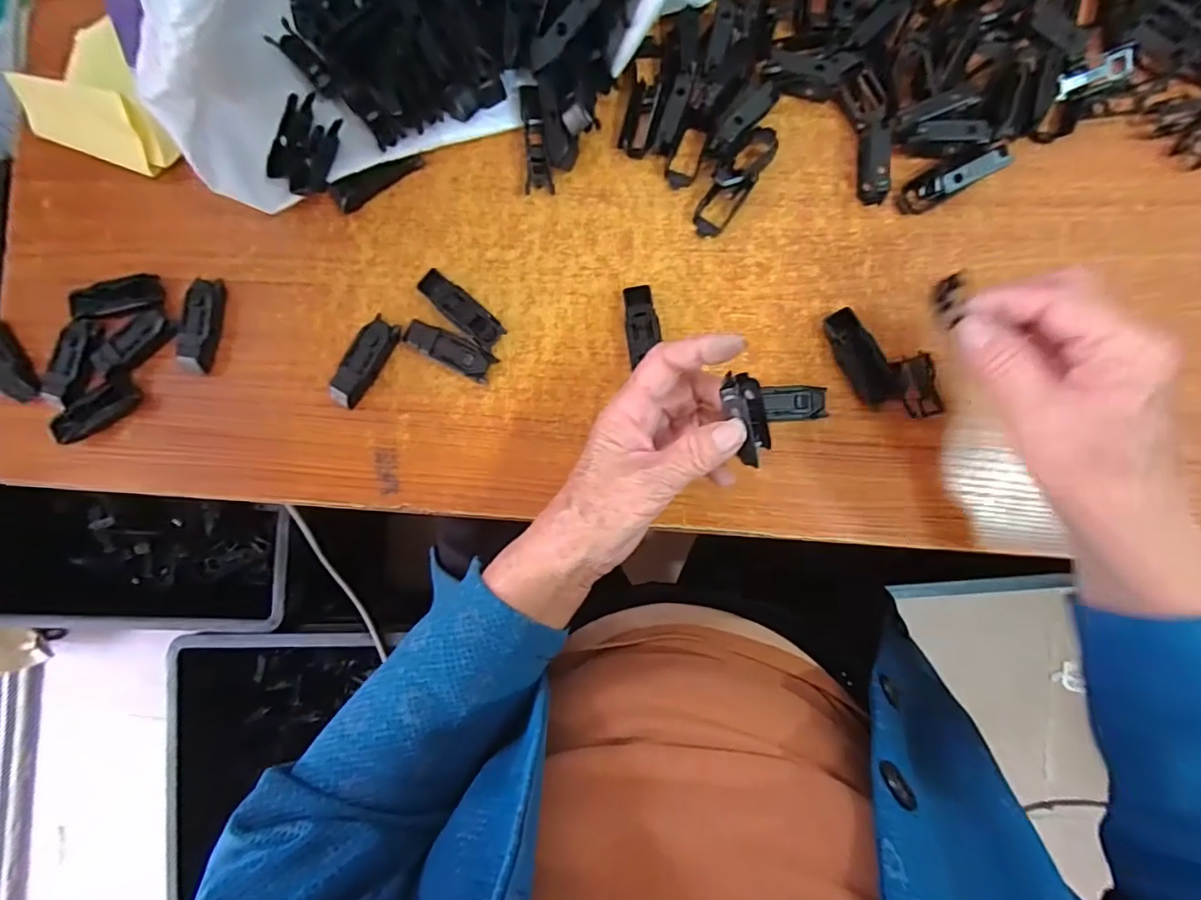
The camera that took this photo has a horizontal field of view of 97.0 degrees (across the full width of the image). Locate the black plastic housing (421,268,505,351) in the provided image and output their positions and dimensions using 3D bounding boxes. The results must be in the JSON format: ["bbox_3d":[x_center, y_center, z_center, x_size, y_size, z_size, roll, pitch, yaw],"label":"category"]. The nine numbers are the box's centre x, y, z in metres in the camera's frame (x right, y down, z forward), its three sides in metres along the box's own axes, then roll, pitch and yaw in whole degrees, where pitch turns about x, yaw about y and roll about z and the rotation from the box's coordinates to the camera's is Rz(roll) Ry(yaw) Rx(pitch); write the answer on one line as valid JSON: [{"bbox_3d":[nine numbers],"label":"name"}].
[{"bbox_3d":[-0.095,-0.096,0.364,0.063,0.014,0.022,41,92,5],"label":"black plastic housing"}]

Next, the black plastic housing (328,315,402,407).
[{"bbox_3d":[-0.164,-0.061,0.369,0.023,0.017,0.064,32,91,5],"label":"black plastic housing"}]

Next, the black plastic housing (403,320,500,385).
[{"bbox_3d":[-0.104,-0.069,0.363,0.064,0.015,0.021,27,91,5],"label":"black plastic housing"}]

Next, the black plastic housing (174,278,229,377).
[{"bbox_3d":[-0.284,-0.089,0.377,0.020,0.020,0.065,8,89,5],"label":"black plastic housing"}]

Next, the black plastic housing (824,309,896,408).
[{"bbox_3d":[0.166,-0.060,0.343,0.023,0.012,0.064,-31,86,3],"label":"black plastic housing"}]

